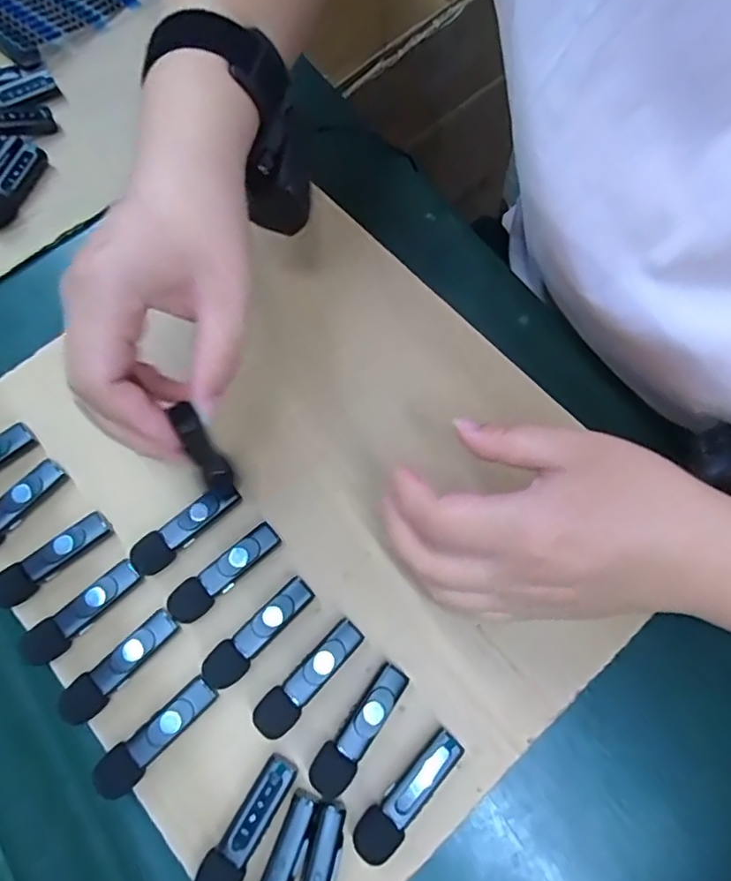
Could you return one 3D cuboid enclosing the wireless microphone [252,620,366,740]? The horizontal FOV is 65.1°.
[{"bbox_3d":[-0.028,0.117,0.284,0.064,0.014,0.019,-42,76,-14],"label":"wireless microphone"}]

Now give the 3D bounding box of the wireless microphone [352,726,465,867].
[{"bbox_3d":[0.020,0.164,0.266,0.019,0.013,0.064,41,75,13],"label":"wireless microphone"}]

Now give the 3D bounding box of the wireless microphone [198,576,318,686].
[{"bbox_3d":[-0.054,0.098,0.292,0.065,0.014,0.019,-40,75,-14],"label":"wireless microphone"}]

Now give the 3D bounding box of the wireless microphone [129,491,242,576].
[{"bbox_3d":[-0.097,0.047,0.310,0.063,0.013,0.019,-37,75,-13],"label":"wireless microphone"}]

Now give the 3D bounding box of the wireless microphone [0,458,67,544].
[{"bbox_3d":[-0.194,0.037,0.312,0.017,0.010,0.064,41,74,13],"label":"wireless microphone"}]

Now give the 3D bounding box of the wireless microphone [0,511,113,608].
[{"bbox_3d":[-0.167,0.064,0.304,0.066,0.012,0.018,-35,74,-13],"label":"wireless microphone"}]

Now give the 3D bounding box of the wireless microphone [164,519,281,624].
[{"bbox_3d":[-0.074,0.069,0.302,0.065,0.015,0.019,-40,75,-14],"label":"wireless microphone"}]

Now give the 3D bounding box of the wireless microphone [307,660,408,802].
[{"bbox_3d":[-0.003,0.138,0.276,0.019,0.014,0.064,37,74,11],"label":"wireless microphone"}]

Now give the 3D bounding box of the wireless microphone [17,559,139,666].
[{"bbox_3d":[-0.145,0.088,0.295,0.063,0.013,0.018,-40,75,-14],"label":"wireless microphone"}]

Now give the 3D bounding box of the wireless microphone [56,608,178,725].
[{"bbox_3d":[-0.122,0.113,0.287,0.064,0.012,0.019,-40,75,-14],"label":"wireless microphone"}]

